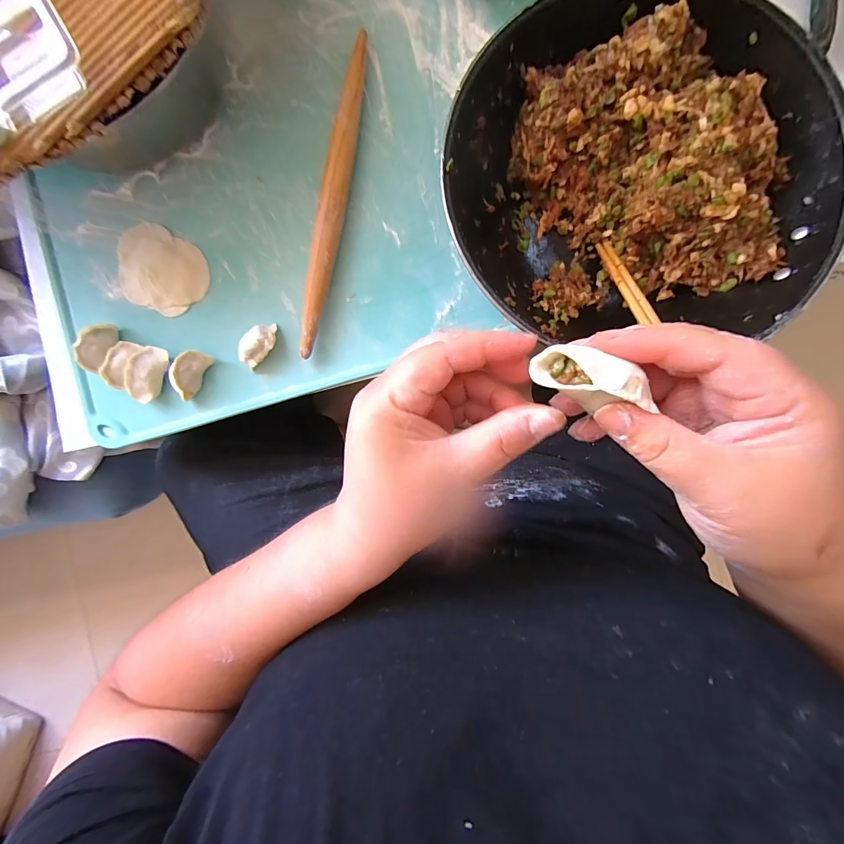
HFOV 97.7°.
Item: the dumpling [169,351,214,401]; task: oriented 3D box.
[{"bbox_3d":[-0.233,-0.047,0.367,0.022,0.025,0.049,25,90,2],"label":"dumpling"}]

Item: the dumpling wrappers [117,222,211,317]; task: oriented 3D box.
[{"bbox_3d":[-0.274,-0.158,0.382,0.096,0.012,0.079,31,90,2],"label":"dumpling wrappers"}]

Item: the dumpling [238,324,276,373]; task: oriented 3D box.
[{"bbox_3d":[-0.162,-0.077,0.369,0.024,0.024,0.047,33,90,2],"label":"dumpling"}]

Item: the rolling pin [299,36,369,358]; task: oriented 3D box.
[{"bbox_3d":[-0.088,-0.223,0.368,0.023,0.031,0.314,10,90,2],"label":"rolling pin"}]

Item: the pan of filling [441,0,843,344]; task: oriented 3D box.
[{"bbox_3d":[0.174,-0.210,0.327,0.302,0.088,0.271,-1,89,1],"label":"pan of filling"}]

